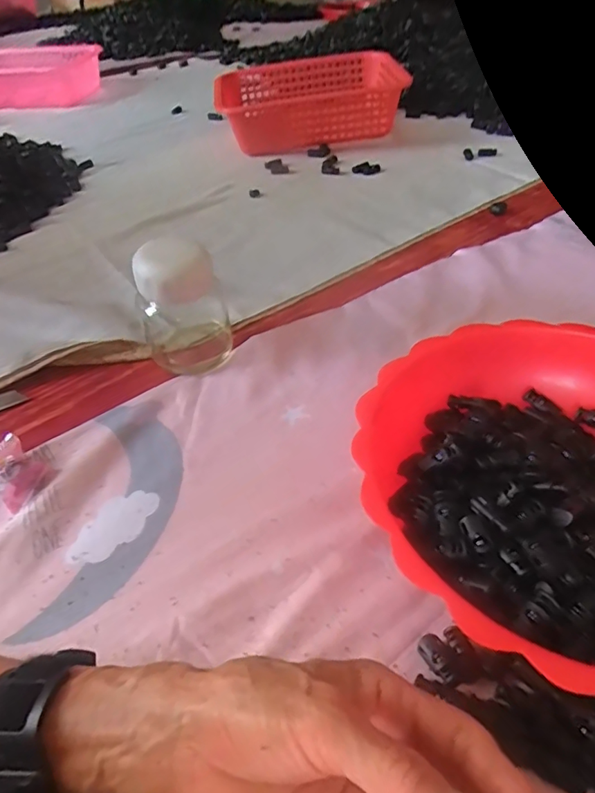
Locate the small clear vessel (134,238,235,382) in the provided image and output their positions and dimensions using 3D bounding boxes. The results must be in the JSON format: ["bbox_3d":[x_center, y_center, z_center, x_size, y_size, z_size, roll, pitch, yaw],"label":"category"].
[{"bbox_3d":[-0.102,-0.082,0.438,0.074,0.111,0.068,-16,47,-11],"label":"small clear vessel"}]

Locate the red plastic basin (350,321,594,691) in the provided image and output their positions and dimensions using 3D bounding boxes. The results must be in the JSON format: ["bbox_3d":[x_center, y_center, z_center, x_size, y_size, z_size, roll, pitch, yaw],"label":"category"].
[{"bbox_3d":[0.160,0.058,0.309,0.232,0.069,0.239,-2,46,2],"label":"red plastic basin"}]

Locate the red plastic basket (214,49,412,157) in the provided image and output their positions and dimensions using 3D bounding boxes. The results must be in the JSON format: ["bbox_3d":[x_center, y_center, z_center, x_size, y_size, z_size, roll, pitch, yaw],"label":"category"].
[{"bbox_3d":[0.021,-0.489,0.841,0.293,0.088,0.190,-12,46,-7],"label":"red plastic basket"}]

